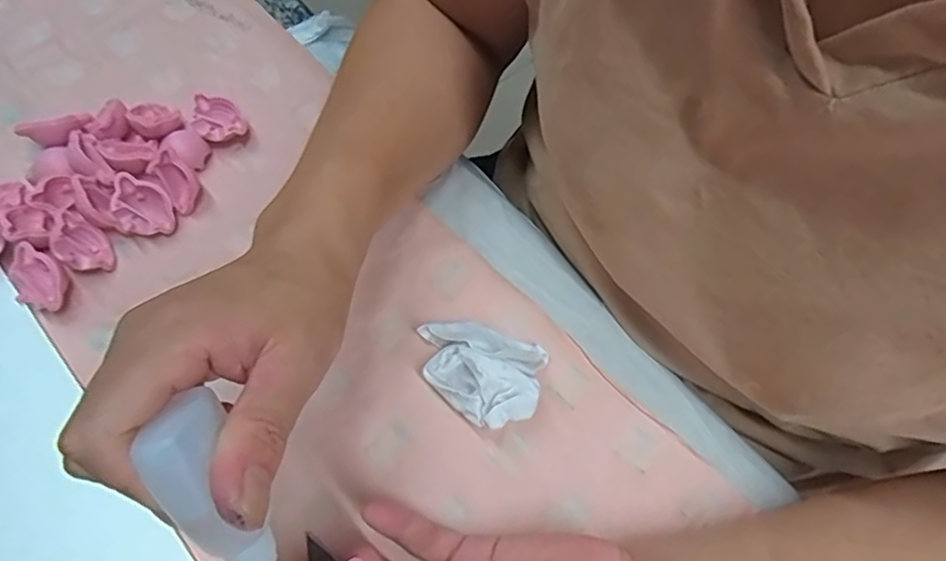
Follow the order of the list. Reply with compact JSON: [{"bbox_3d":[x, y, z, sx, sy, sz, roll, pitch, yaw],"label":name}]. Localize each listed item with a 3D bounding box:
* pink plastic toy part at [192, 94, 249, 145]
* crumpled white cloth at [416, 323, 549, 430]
[{"bbox_3d":[-0.154,-0.098,0.361,0.028,0.016,0.029,1,67,-2],"label":"pink plastic toy part"},{"bbox_3d":[0.003,0.048,0.307,0.064,0.021,0.048,14,67,3],"label":"crumpled white cloth"}]

